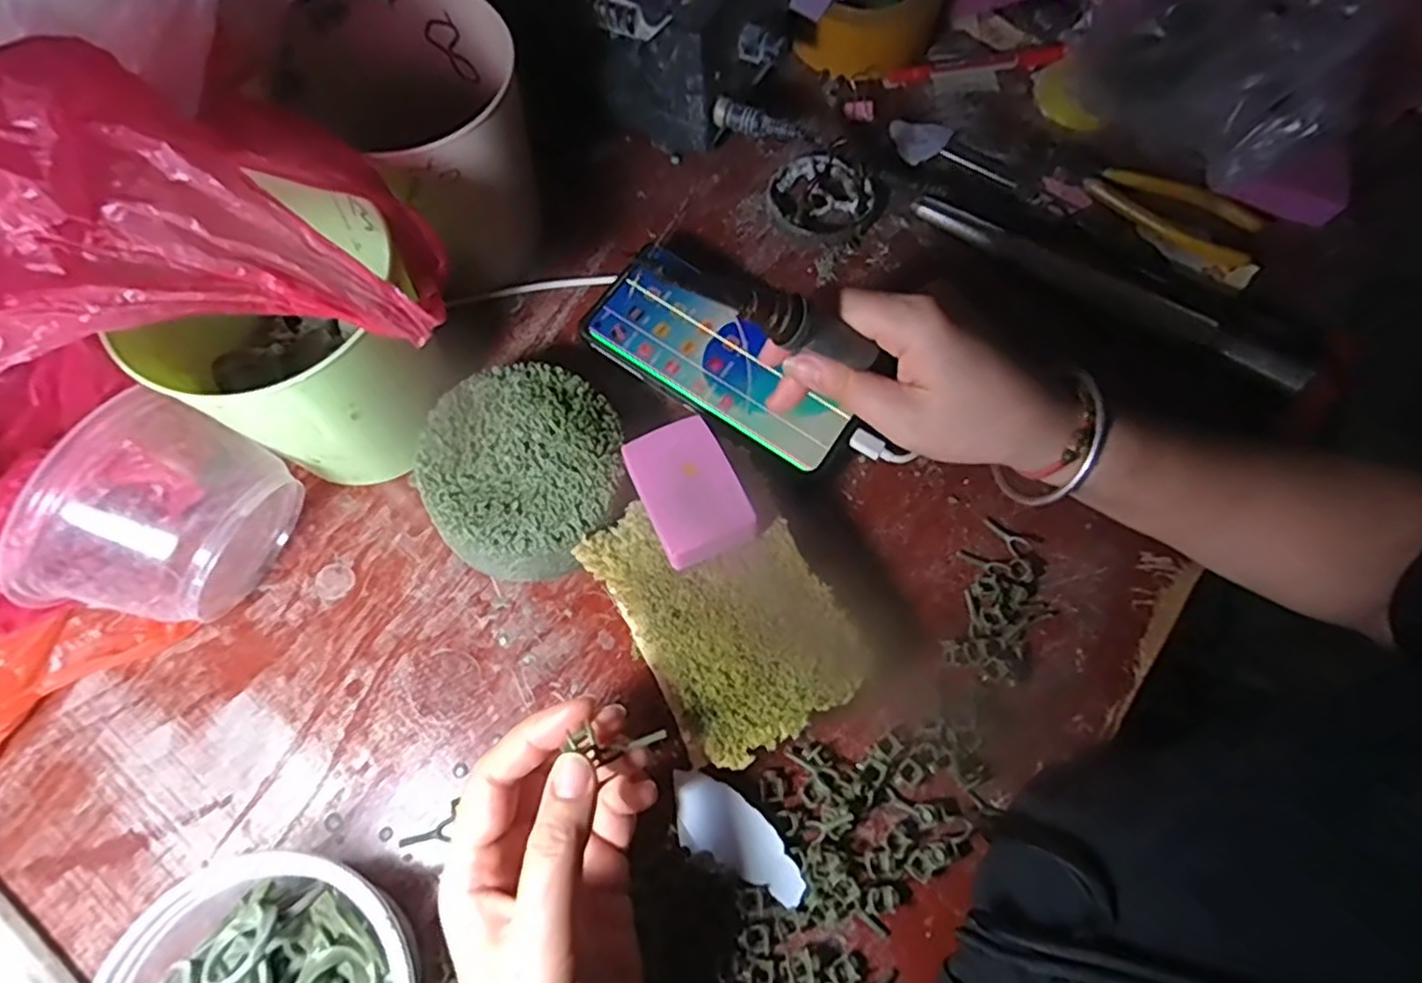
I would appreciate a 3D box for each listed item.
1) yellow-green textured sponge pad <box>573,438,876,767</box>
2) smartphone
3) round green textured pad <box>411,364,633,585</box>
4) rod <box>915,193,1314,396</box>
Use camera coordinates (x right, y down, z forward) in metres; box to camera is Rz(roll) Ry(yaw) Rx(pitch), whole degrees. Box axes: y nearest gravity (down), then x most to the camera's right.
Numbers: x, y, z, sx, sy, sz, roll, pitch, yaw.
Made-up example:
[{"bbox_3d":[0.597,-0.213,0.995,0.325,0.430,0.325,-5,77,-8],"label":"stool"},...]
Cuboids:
[{"bbox_3d":[0.006,0.058,0.333,0.092,0.041,0.128,-30,74,-11],"label":"yellow-green textured sponge pad"},{"bbox_3d":[0.008,-0.076,0.383,0.152,0.010,0.072,33,73,9],"label":"smartphone"},{"bbox_3d":[-0.093,-0.009,0.354,0.097,0.043,0.101,1,71,-1],"label":"round green textured pad"},{"bbox_3d":[0.238,-0.126,0.418,0.240,0.018,0.025,32,73,9],"label":"rod"}]

